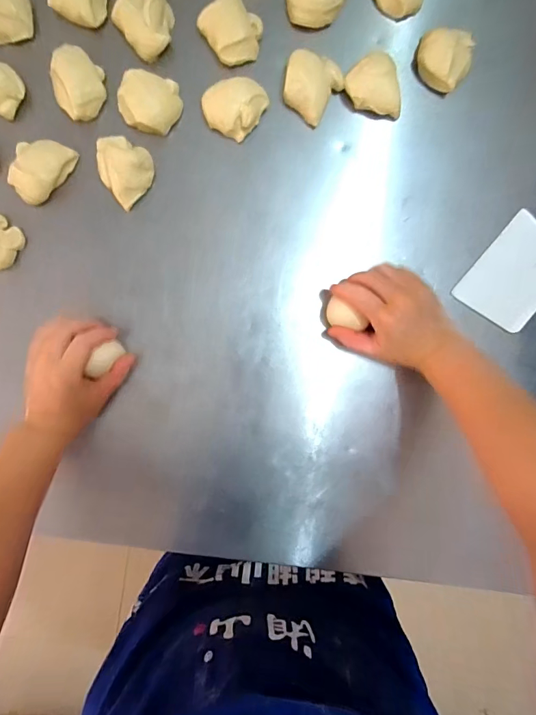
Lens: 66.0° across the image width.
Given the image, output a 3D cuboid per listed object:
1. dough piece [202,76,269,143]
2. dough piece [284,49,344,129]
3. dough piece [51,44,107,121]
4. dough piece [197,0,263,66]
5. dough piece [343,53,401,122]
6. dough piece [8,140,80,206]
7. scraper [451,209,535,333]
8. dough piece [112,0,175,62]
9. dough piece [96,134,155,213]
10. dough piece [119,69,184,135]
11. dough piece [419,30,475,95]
[{"bbox_3d":[-0.039,-0.280,0.460,0.062,0.026,0.059,31,92,-5],"label":"dough piece"},{"bbox_3d":[0.048,-0.308,0.464,0.061,0.029,0.063,0,94,-3],"label":"dough piece"},{"bbox_3d":[-0.207,-0.297,0.450,0.059,0.031,0.059,0,94,-3],"label":"dough piece"},{"bbox_3d":[-0.039,-0.359,0.456,0.056,0.028,0.061,0,94,-3],"label":"dough piece"},{"bbox_3d":[0.122,-0.303,0.467,0.061,0.033,0.073,-37,95,0],"label":"dough piece"},{"bbox_3d":[-0.252,-0.207,0.455,0.051,0.029,0.072,32,91,-5],"label":"dough piece"},{"bbox_3d":[0.301,-0.100,0.501,0.092,0.007,0.126,39,95,-1],"label":"scraper"},{"bbox_3d":[-0.131,-0.367,0.448,0.060,0.033,0.059,0,94,-3],"label":"dough piece"},{"bbox_3d":[-0.161,-0.213,0.457,0.057,0.033,0.071,-38,95,0],"label":"dough piece"},{"bbox_3d":[-0.130,-0.279,0.456,0.061,0.029,0.053,18,93,-4],"label":"dough piece"},{"bbox_3d":[0.199,-0.339,0.474,0.057,0.034,0.057,14,93,-4],"label":"dough piece"}]

